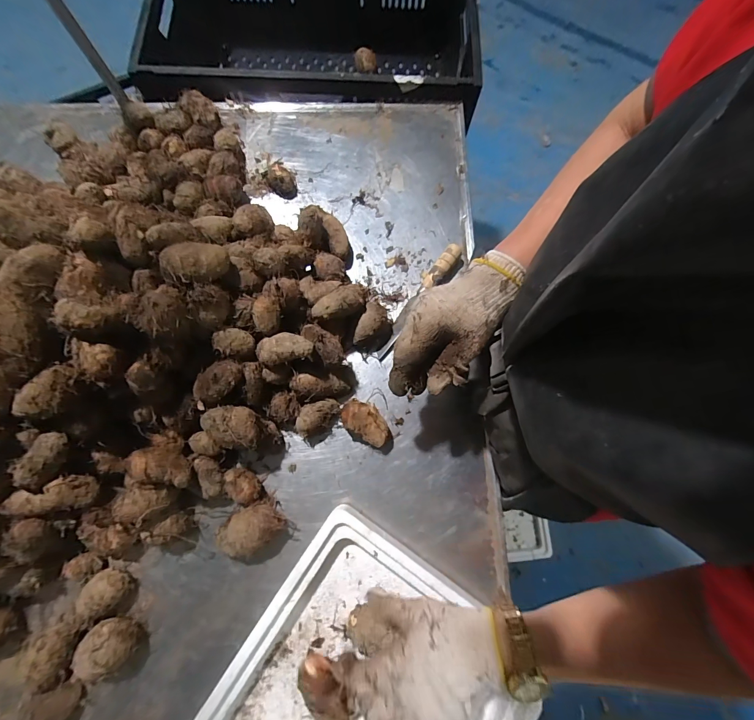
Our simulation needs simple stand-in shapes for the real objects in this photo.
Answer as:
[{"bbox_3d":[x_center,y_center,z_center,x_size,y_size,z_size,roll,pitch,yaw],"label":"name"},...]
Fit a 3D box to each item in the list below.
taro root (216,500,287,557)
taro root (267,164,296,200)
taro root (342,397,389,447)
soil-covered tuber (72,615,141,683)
[{"bbox_3d":[-0.157,0.210,0.436,0.081,0.049,0.055,-35,78,-9],"label":"taro root"},{"bbox_3d":[-0.155,-0.289,0.565,0.043,0.034,0.044,0,76,-1],"label":"taro root"},{"bbox_3d":[-0.014,0.083,0.474,0.069,0.039,0.042,33,78,7],"label":"taro root"},{"bbox_3d":[-0.309,0.331,0.405,0.051,0.052,0.050,0,76,-1],"label":"soil-covered tuber"}]

